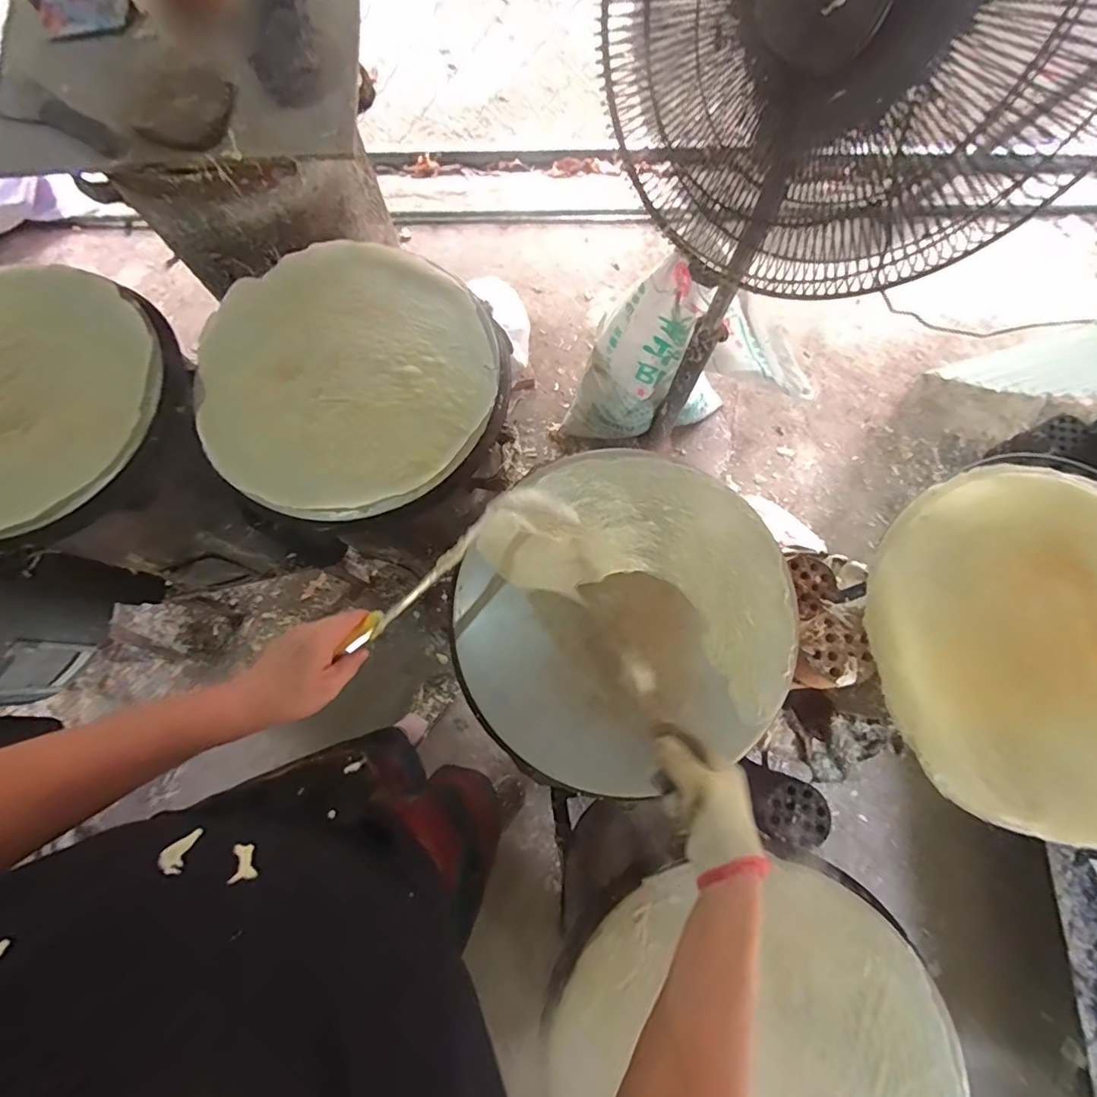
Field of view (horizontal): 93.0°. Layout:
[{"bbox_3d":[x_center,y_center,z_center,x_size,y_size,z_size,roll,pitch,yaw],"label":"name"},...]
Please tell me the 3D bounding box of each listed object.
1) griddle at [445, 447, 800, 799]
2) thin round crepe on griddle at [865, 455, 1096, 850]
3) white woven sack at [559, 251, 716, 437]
[{"bbox_3d":[0.088,0.076,0.587,0.367,0.041,0.372,0,77,1],"label":"griddle"},{"bbox_3d":[0.556,0.091,0.566,0.389,0.060,0.379,0,77,1],"label":"thin round crepe on griddle"},{"bbox_3d":[0.170,-0.423,1.186,0.244,0.565,0.142,33,79,8],"label":"white woven sack"}]

